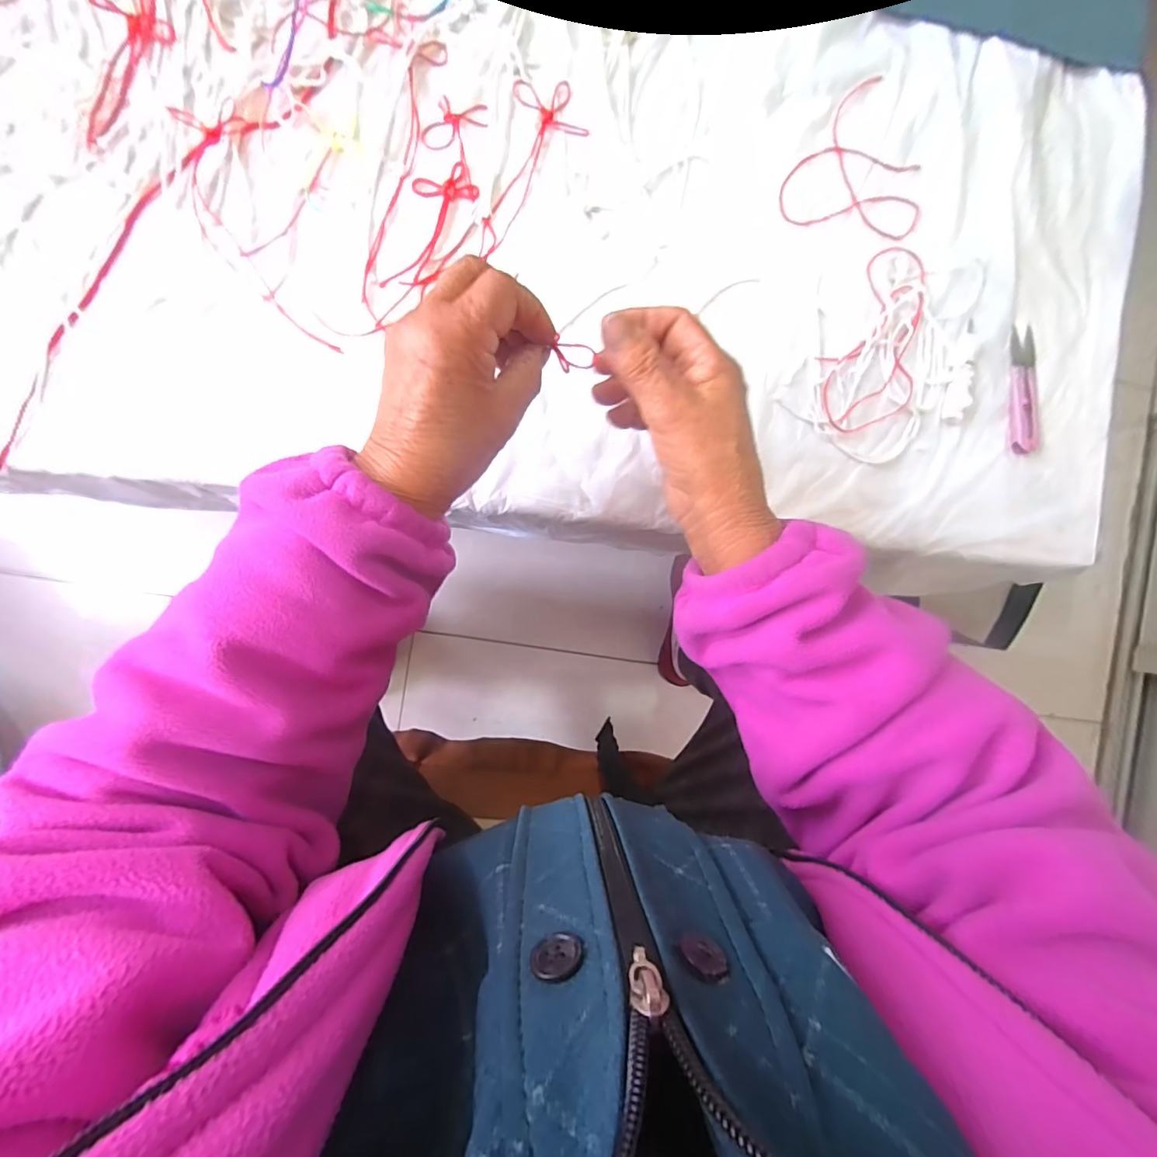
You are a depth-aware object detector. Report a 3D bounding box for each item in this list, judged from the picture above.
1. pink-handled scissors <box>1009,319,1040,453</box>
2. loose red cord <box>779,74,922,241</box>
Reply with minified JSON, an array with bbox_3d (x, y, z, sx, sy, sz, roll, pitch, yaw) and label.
[{"bbox_3d":[0.360,-0.151,0.403,0.027,0.004,0.099,-4,91,-5],"label":"pink-handled scissors"},{"bbox_3d":[0.213,-0.328,0.387,0.112,0.008,0.119,5,90,-5],"label":"loose red cord"}]

